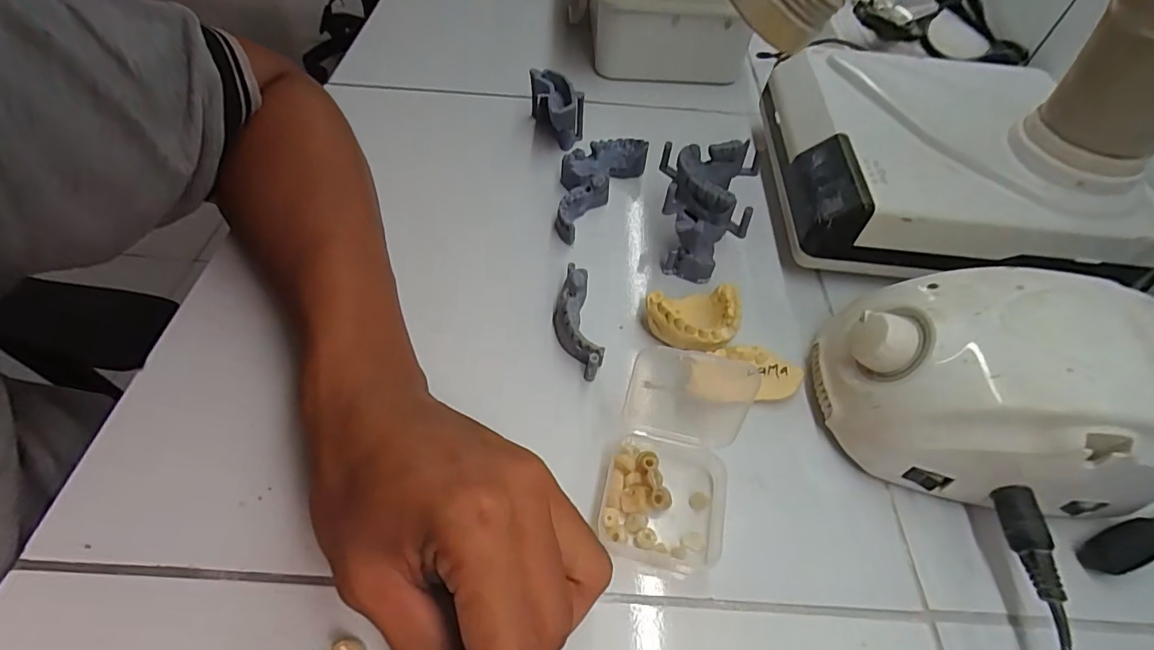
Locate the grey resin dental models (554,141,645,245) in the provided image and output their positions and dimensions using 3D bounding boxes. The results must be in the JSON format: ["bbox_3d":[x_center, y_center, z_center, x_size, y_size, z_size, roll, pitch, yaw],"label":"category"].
[{"bbox_3d":[0.008,-0.105,0.381,0.044,0.029,0.103,32,58,18],"label":"grey resin dental models"}]

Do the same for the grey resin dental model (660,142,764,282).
[{"bbox_3d":[0.079,-0.077,0.335,0.058,0.063,0.065,15,54,7],"label":"grey resin dental model"}]

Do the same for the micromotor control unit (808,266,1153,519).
[{"bbox_3d":[0.200,0.028,0.252,0.139,0.079,0.097,12,54,4],"label":"micromotor control unit"}]

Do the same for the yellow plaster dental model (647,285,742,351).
[{"bbox_3d":[0.070,-0.002,0.302,0.055,0.024,0.043,-9,55,-11],"label":"yellow plaster dental model"}]

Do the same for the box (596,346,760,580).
[{"bbox_3d":[0.053,0.064,0.261,0.064,0.026,0.114,17,55,7],"label":"box"}]

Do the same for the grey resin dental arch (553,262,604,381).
[{"bbox_3d":[-0.001,-0.003,0.302,0.023,0.017,0.071,-6,55,-9],"label":"grey resin dental arch"}]

